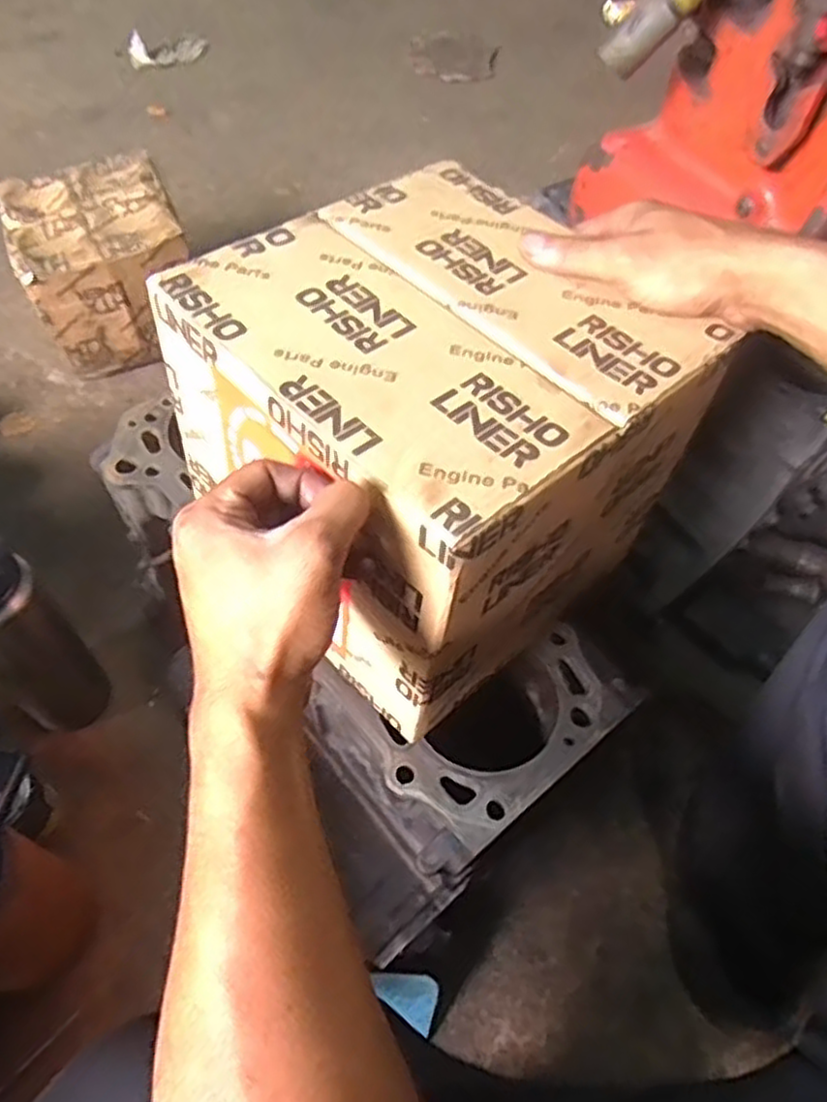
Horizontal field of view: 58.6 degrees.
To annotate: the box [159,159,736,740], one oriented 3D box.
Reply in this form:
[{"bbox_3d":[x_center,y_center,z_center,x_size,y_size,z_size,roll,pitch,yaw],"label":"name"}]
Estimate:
[{"bbox_3d":[0.010,-0.075,0.456,0.224,0.179,0.229,-37,66,-23],"label":"box"}]

